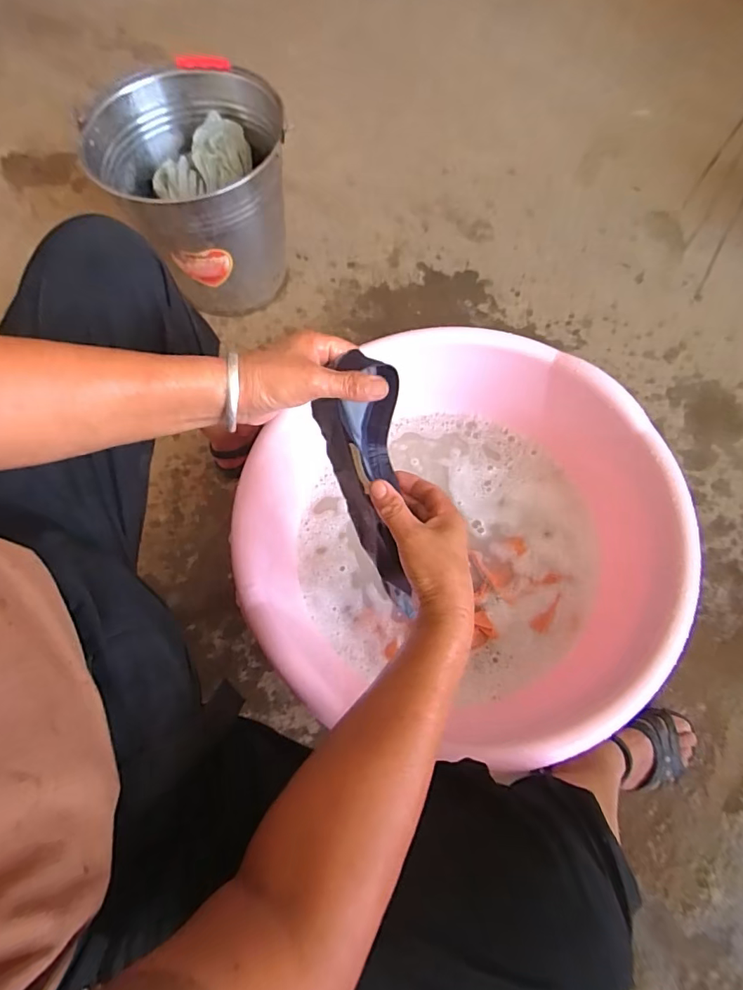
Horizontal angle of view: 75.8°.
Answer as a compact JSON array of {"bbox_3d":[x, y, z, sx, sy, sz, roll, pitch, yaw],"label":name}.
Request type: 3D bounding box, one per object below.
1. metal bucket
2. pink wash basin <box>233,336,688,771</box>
[{"bbox_3d":[-0.297,-0.528,0.850,0.288,0.240,0.290,0,69,1],"label":"metal bucket"},{"bbox_3d":[0.124,0.058,0.658,0.538,0.181,0.512,0,69,1],"label":"pink wash basin"}]

